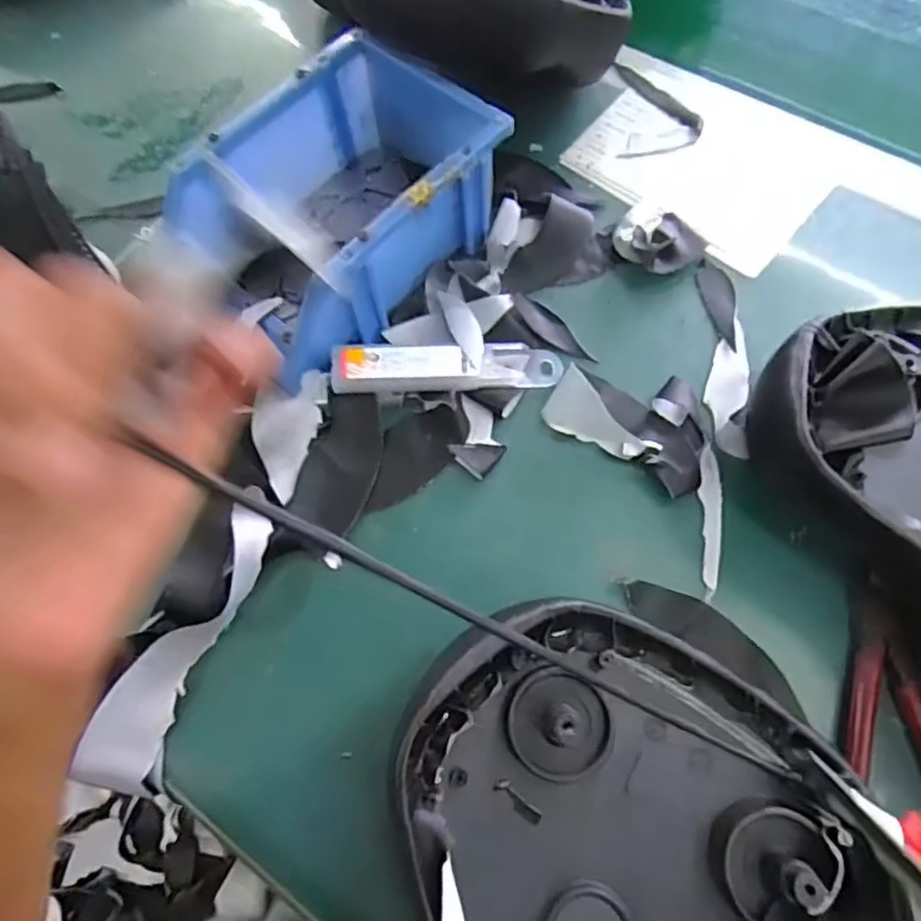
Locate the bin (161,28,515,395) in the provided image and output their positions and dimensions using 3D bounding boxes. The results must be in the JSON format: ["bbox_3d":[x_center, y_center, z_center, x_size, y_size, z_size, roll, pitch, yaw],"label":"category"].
[{"bbox_3d":[-0.072,-0.140,0.366,0.123,0.073,0.176,38,74,16],"label":"bin"}]

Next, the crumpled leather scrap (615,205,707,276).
[{"bbox_3d":[0.118,-0.132,0.387,0.048,0.014,0.041,39,74,16],"label":"crumpled leather scrap"}]

